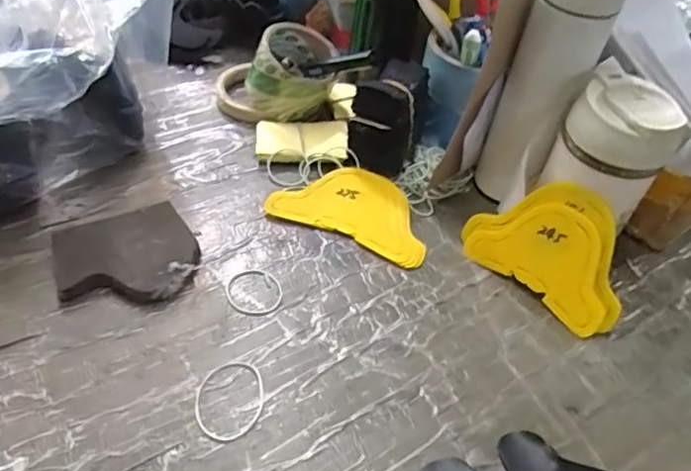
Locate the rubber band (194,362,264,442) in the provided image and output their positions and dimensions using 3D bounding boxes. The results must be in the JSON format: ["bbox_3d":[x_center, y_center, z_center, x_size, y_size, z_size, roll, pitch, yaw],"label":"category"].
[{"bbox_3d":[-0.081,0.115,0.406,0.047,0.004,0.059,-5,48,-11],"label":"rubber band"}]

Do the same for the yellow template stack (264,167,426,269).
[{"bbox_3d":[0.012,-0.029,0.547,0.147,0.007,0.092,20,48,12],"label":"yellow template stack"}]

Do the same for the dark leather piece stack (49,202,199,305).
[{"bbox_3d":[-0.179,0.017,0.473,0.106,0.019,0.094,-15,51,-19],"label":"dark leather piece stack"}]

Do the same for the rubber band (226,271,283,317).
[{"bbox_3d":[-0.076,0.048,0.481,0.046,0.004,0.049,3,47,-3],"label":"rubber band"}]

